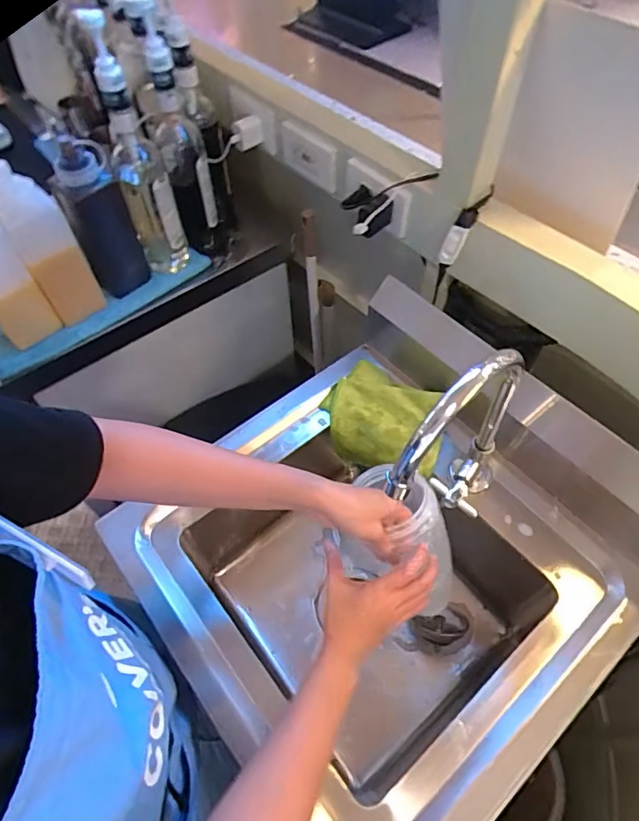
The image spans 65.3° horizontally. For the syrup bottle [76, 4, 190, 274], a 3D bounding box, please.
[{"bbox_3d":[-0.272,-0.370,0.746,0.074,0.360,0.068,-16,57,-9],"label":"syrup bottle"}]

